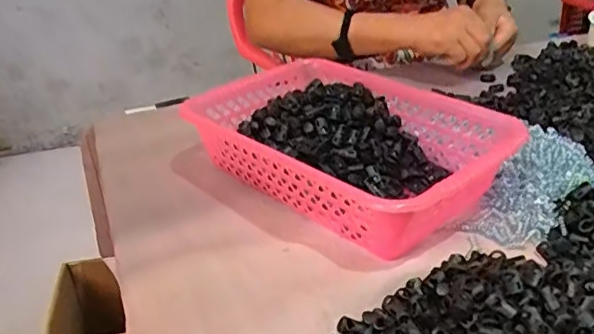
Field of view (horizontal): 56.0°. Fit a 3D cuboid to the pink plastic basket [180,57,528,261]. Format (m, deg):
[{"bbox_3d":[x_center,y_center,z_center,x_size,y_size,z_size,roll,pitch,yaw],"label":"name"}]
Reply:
[{"bbox_3d":[0.059,-0.028,0.568,0.219,0.075,0.292,-26,41,-35],"label":"pink plastic basket"}]

